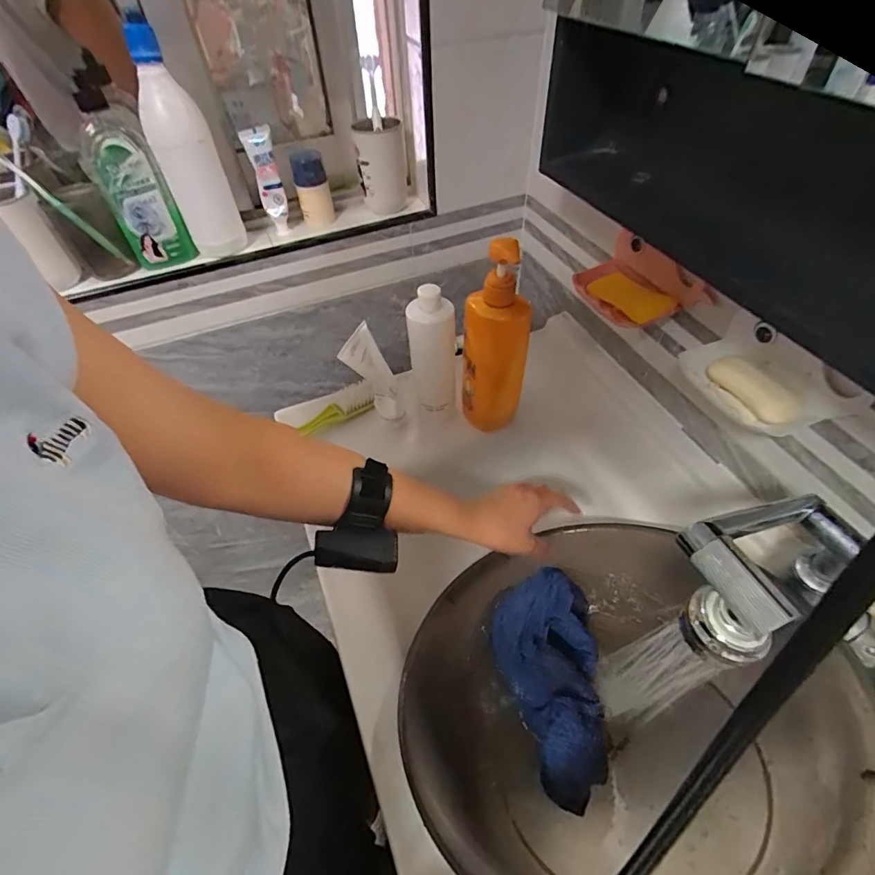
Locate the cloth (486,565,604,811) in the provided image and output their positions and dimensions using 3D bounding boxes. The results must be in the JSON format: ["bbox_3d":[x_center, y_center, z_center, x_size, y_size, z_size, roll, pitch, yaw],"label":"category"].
[{"bbox_3d":[0.119,0.257,0.497,0.113,0.062,0.215,1,51,4],"label":"cloth"}]

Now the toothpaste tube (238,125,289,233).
[{"bbox_3d":[-0.253,-0.383,0.696,0.038,0.143,0.025,-17,52,-10],"label":"toothpaste tube"}]

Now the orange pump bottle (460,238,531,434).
[{"bbox_3d":[0.071,-0.116,0.595,0.082,0.262,0.061,-1,51,3],"label":"orange pump bottle"}]

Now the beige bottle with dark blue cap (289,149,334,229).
[{"bbox_3d":[-0.199,-0.395,0.748,0.052,0.116,0.052,-11,51,-6],"label":"beige bottle with dark blue cap"}]

